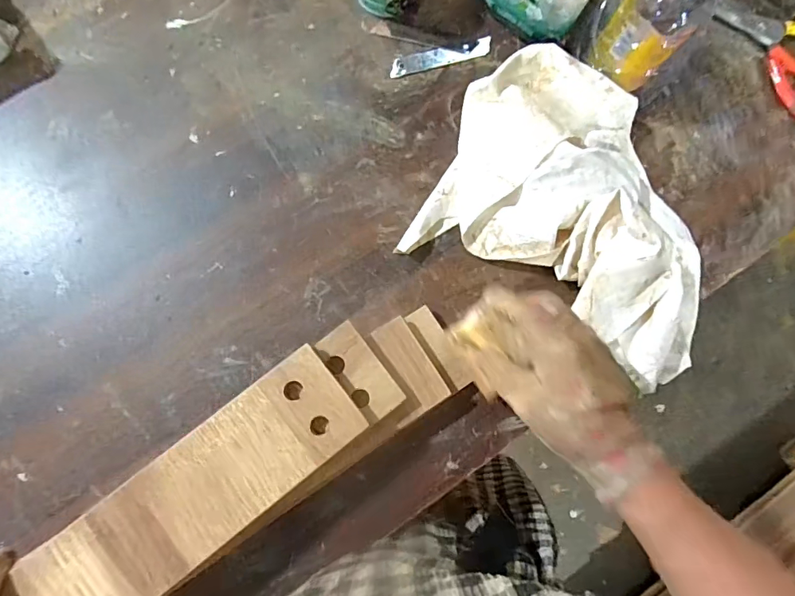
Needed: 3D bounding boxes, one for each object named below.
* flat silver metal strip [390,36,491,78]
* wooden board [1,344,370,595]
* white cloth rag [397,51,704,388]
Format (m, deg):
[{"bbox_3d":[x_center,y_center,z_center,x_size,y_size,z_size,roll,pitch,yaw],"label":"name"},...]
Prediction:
[{"bbox_3d":[0.043,-0.234,0.457,0.102,0.004,0.019,-17,85,-5],"label":"flat silver metal strip"},{"bbox_3d":[-0.297,0.261,0.306,0.641,0.014,0.076,-38,87,-7],"label":"wooden board"},{"bbox_3d":[0.169,-0.078,0.411,0.280,0.065,0.222,28,82,0],"label":"white cloth rag"}]

